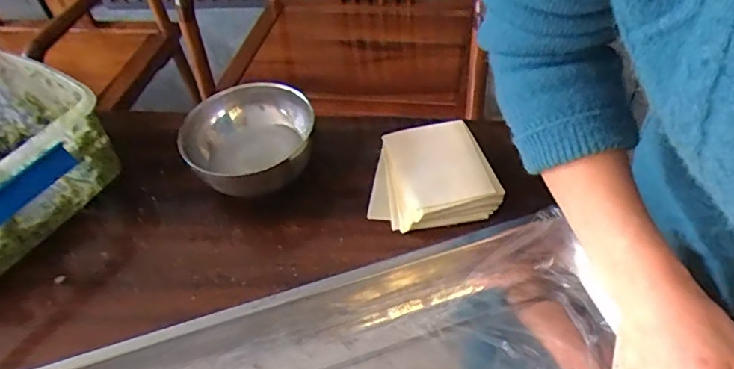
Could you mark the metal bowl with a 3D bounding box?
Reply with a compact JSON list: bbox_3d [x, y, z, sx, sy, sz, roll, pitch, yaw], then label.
[{"bbox_3d":[-0.123,-0.037,0.545,0.132,0.076,0.125,-3,47,4],"label":"metal bowl"}]

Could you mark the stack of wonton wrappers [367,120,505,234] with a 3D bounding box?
[{"bbox_3d":[0.060,-0.009,0.528,0.121,0.024,0.117,-11,47,-4],"label":"stack of wonton wrappers"}]

